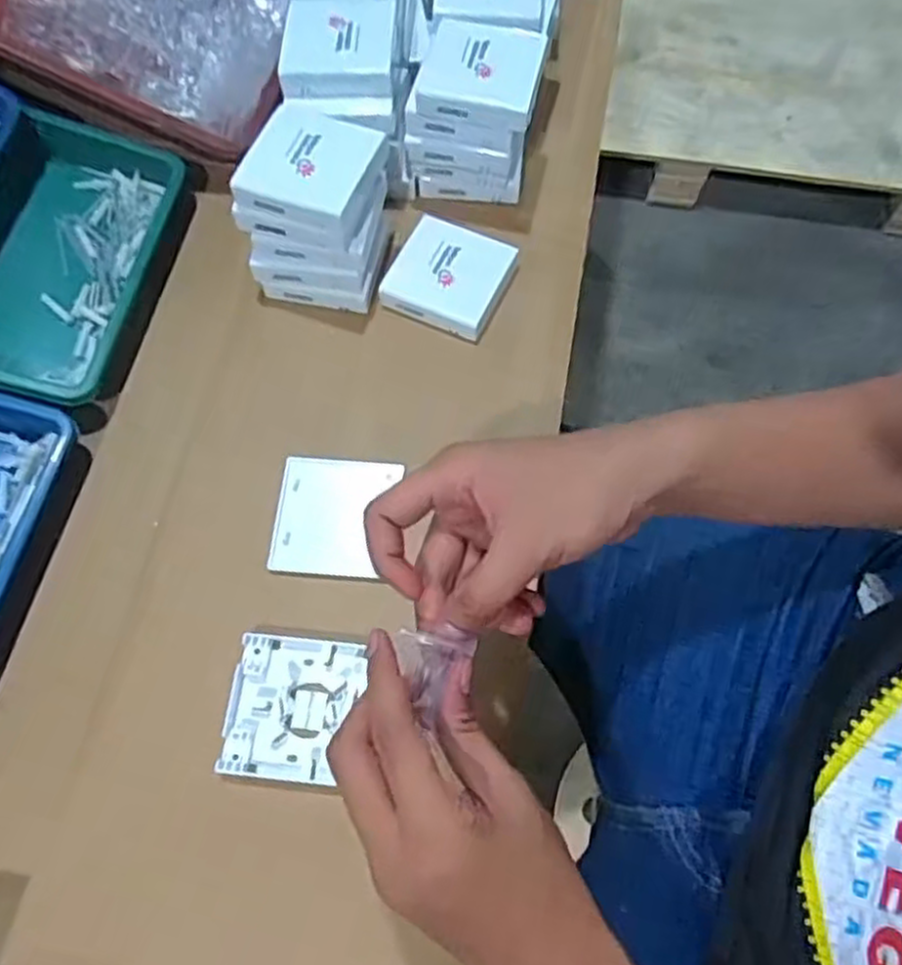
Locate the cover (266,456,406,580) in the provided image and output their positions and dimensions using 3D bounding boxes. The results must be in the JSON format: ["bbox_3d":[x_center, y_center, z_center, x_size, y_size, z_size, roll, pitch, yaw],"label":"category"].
[{"bbox_3d":[-0.084,0.023,0.536,0.081,0.007,0.085,5,67,1],"label":"cover"}]

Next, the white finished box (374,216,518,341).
[{"bbox_3d":[0.000,-0.167,0.606,0.086,0.020,0.085,24,68,9],"label":"white finished box"}]

